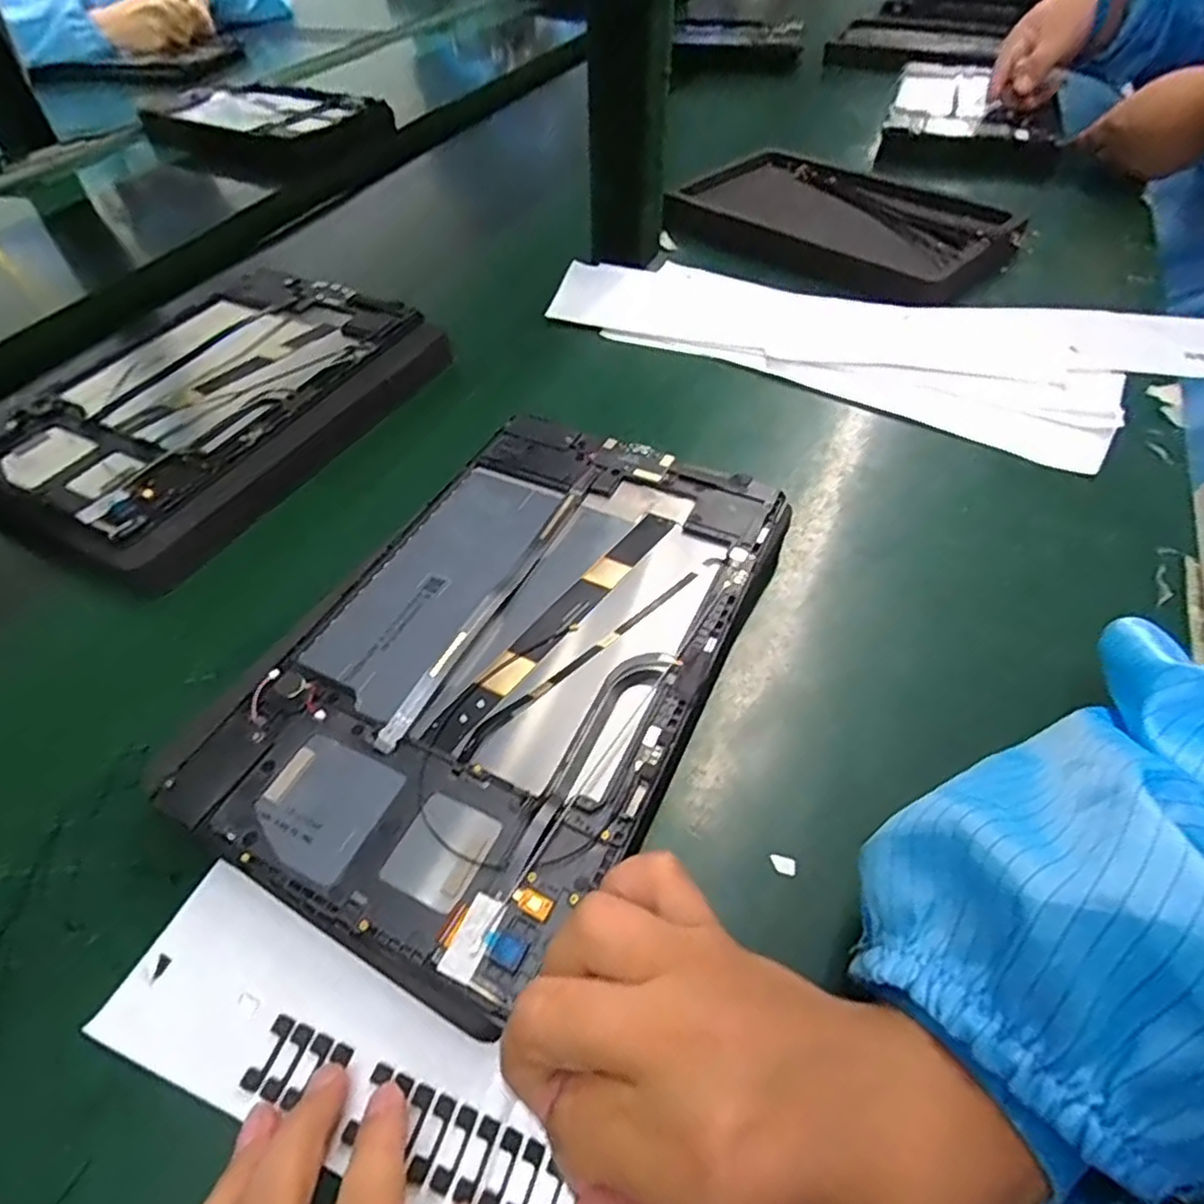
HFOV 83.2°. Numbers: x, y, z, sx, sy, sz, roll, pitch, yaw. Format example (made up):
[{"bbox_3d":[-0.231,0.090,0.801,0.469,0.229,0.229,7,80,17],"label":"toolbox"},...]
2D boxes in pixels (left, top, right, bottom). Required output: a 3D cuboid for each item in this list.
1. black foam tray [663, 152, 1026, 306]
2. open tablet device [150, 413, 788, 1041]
[{"bbox_3d":[0.185,-0.299,0.533,0.248,0.032,0.164,27,56,21],"label":"black foam tray"},{"bbox_3d":[-0.032,0.018,0.276,0.152,0.028,0.235,23,55,19],"label":"open tablet device"}]

